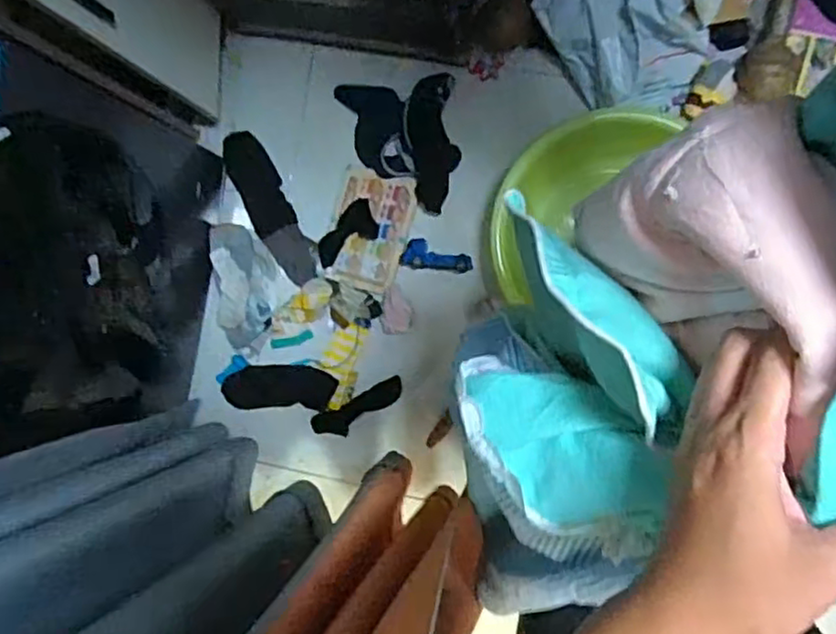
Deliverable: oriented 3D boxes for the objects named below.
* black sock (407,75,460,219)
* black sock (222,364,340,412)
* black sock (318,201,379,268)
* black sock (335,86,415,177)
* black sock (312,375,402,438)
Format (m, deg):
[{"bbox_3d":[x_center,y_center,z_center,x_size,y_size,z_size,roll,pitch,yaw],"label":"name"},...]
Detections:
[{"bbox_3d":[0.031,-0.313,1.235,0.086,0.025,0.240,-5,90,8],"label":"black sock"},{"bbox_3d":[-0.259,0.133,1.271,0.206,0.022,0.081,1,91,8],"label":"black sock"},{"bbox_3d":[-0.135,-0.154,1.245,0.129,0.013,0.073,-33,86,7],"label":"black sock"},{"bbox_3d":[-0.070,-0.348,1.252,0.105,0.013,0.193,-21,88,8],"label":"black sock"},{"bbox_3d":[-0.110,0.174,1.265,0.184,0.012,0.055,-28,87,7],"label":"black sock"}]

